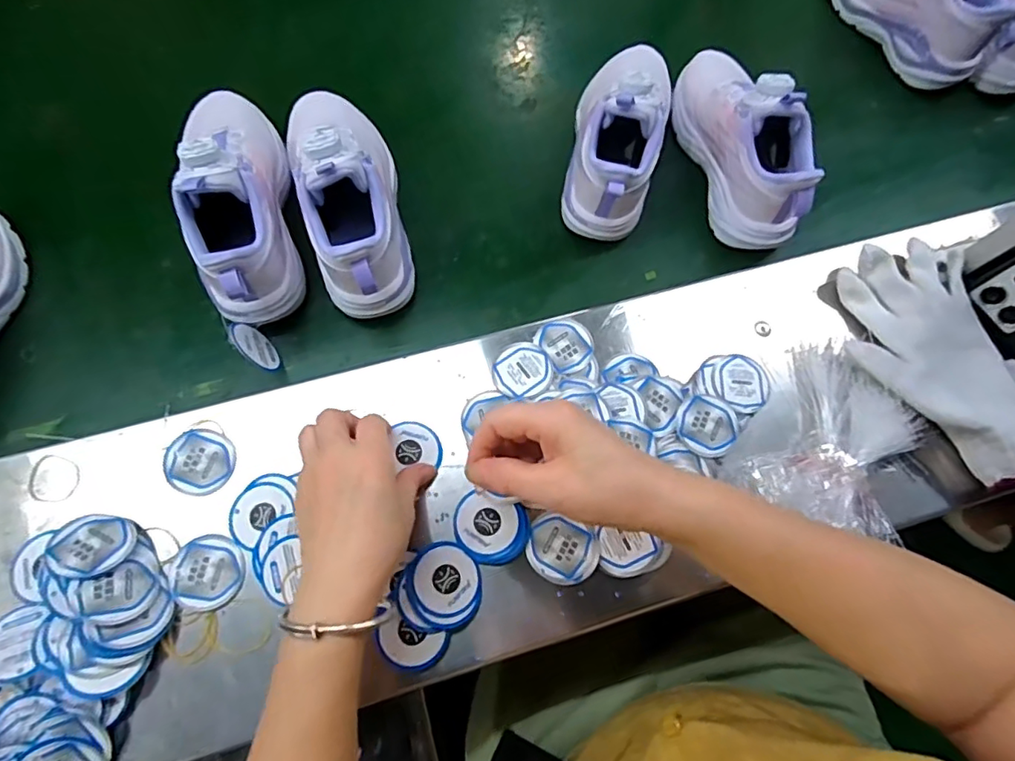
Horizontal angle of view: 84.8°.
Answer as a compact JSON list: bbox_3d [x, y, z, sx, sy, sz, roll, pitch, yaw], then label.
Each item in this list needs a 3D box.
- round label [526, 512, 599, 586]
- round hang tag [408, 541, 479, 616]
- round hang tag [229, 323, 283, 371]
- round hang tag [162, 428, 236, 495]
[{"bbox_3d":[0.039,0.124,0.404,0.049,0.007,0.043,20,73,4],"label":"round label"},{"bbox_3d":[-0.044,0.139,0.390,0.045,0.006,0.049,1,73,-2],"label":"round hang tag"},{"bbox_3d":[-0.205,-0.028,0.456,0.005,0.044,0.047,-33,100,13],"label":"round hang tag"},{"bbox_3d":[-0.232,0.061,0.418,0.049,0.004,0.048,2,73,-7],"label":"round hang tag"}]

